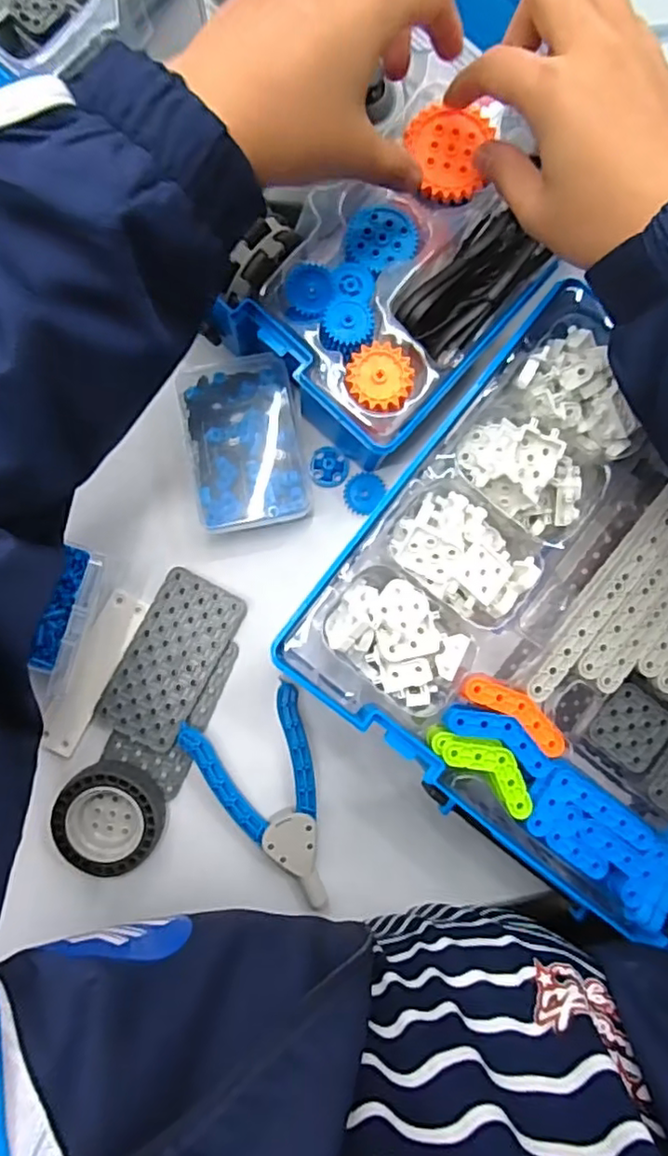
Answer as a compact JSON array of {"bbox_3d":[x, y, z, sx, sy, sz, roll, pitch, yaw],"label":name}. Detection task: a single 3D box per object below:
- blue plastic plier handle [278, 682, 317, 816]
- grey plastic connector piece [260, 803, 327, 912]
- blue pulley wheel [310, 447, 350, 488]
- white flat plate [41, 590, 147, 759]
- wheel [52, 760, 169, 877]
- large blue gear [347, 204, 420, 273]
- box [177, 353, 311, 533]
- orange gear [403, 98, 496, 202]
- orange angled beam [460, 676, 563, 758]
[{"bbox_3d":[-0.022,0.101,0.369,0.013,0.014,0.076,-10,88,-4],"label":"blue plastic plier handle"},{"bbox_3d":[-0.024,0.167,0.366,0.031,0.013,0.057,-7,96,-6],"label":"grey plastic connector piece"},{"bbox_3d":[-0.003,-0.069,0.381,0.023,0.005,0.024,0,87,-3],"label":"blue pulley wheel"},{"bbox_3d":[-0.144,0.057,0.365,0.023,0.005,0.100,27,86,-2],"label":"white flat plate"},{"bbox_3d":[-0.129,0.138,0.357,0.058,0.023,0.058,0,87,-3],"label":"wheel"},{"bbox_3d":[0.026,-0.187,0.339,0.039,0.005,0.036,-3,87,-3],"label":"large blue gear"},{"bbox_3d":[-0.053,-0.080,0.368,0.065,0.028,0.101,-10,88,-4],"label":"box"},{"bbox_3d":[0.062,-0.227,0.329,0.045,0.006,0.048,1,87,-3],"label":"orange gear"},{"bbox_3d":[0.096,0.070,0.325,0.061,0.010,0.017,36,86,-1],"label":"orange angled beam"}]

